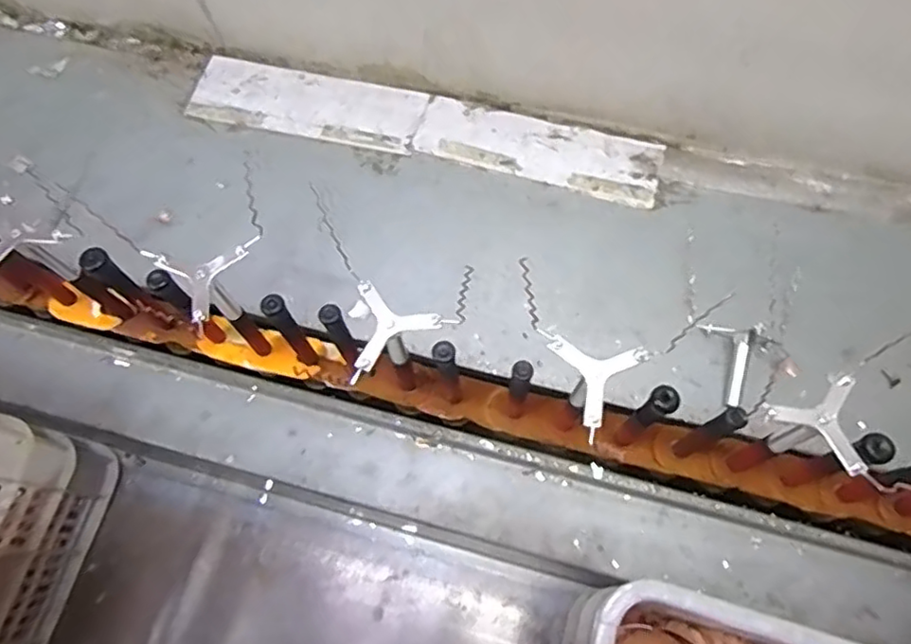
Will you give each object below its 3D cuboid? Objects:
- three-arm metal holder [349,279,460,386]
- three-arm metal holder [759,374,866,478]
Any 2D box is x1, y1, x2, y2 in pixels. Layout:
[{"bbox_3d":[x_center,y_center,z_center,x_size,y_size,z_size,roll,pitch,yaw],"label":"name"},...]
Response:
[{"bbox_3d":[-0.054,-0.005,0.489,0.088,0.013,0.069,-26,65,-17],"label":"three-arm metal holder"},{"bbox_3d":[0.259,0.093,0.471,0.064,0.081,0.063,-14,63,-11],"label":"three-arm metal holder"}]

